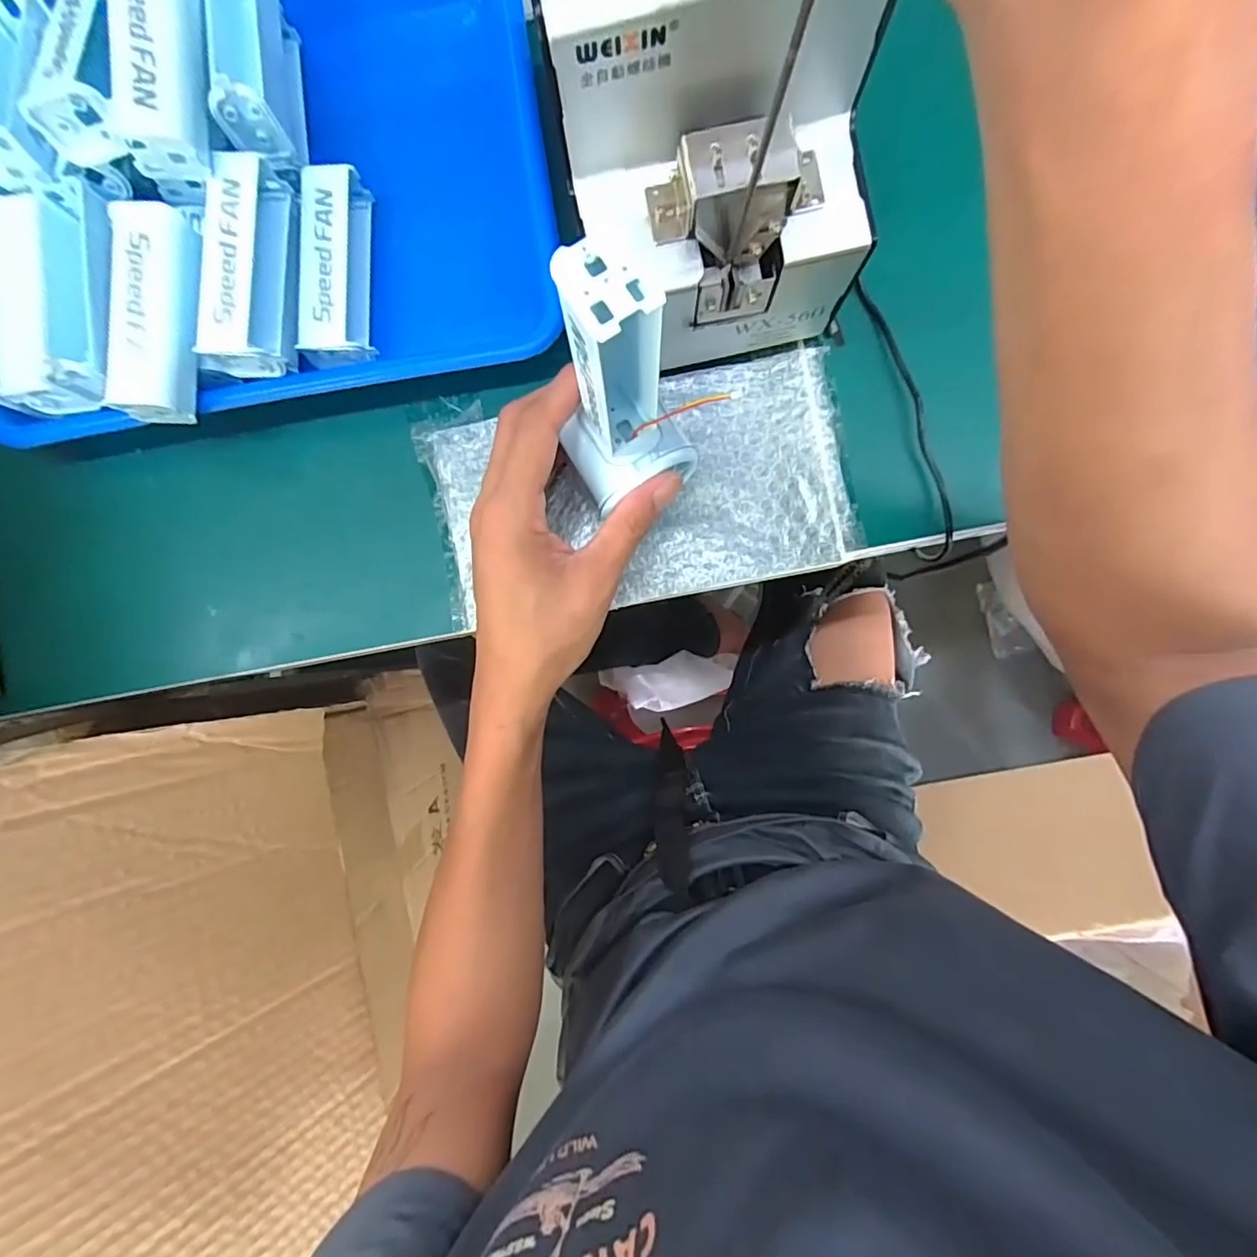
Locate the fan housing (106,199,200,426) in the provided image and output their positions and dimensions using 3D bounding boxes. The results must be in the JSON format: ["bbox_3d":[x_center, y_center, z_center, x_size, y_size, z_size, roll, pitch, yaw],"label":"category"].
[{"bbox_3d":[-0.240,-0.159,0.288,0.034,0.023,0.102,2,88,2],"label":"fan housing"}]

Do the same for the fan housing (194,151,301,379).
[{"bbox_3d":[-0.202,-0.189,0.300,0.037,0.034,0.103,4,88,2],"label":"fan housing"}]

